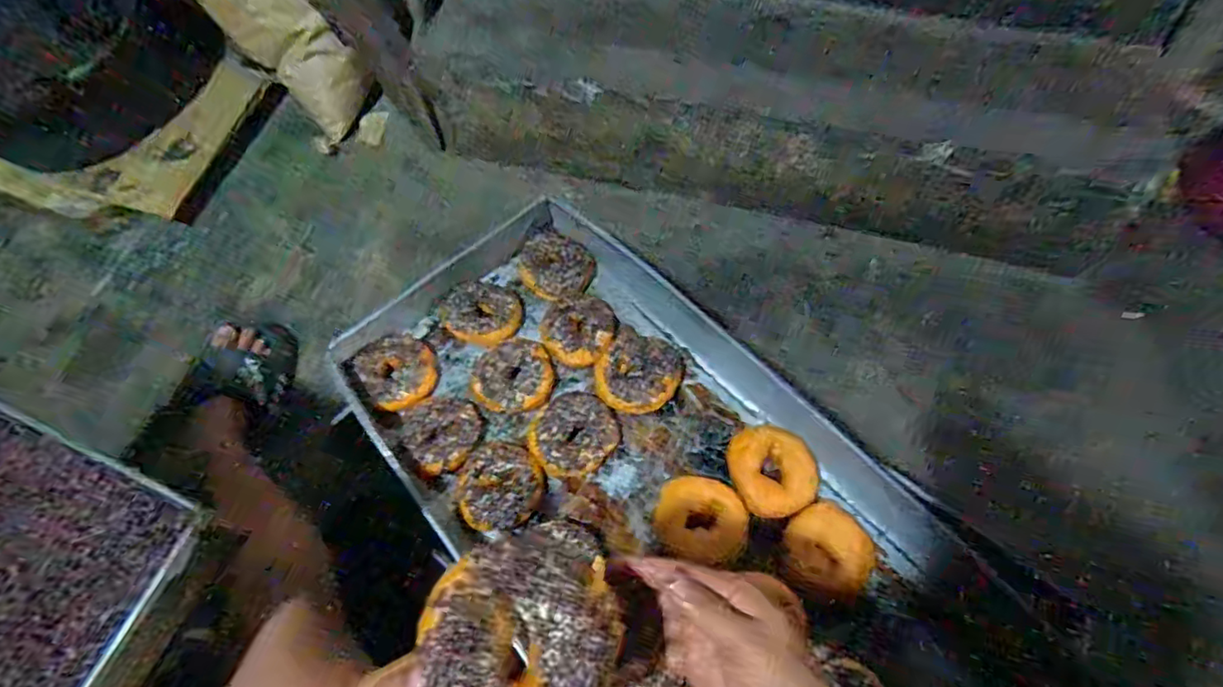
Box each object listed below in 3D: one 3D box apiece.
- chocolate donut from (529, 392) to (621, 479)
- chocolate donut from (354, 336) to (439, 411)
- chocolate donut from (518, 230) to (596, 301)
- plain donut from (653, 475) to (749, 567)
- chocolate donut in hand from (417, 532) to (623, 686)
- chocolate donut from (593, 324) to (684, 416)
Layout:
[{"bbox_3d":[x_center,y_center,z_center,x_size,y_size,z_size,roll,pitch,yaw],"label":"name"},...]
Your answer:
[{"bbox_3d":[-0.043,0.108,0.699,0.103,0.039,0.095,-1,63,1],"label":"chocolate donut"},{"bbox_3d":[-0.262,0.033,0.722,0.097,0.029,0.092,-1,63,1],"label":"chocolate donut"},{"bbox_3d":[-0.079,-0.105,0.794,0.102,0.037,0.081,31,68,16],"label":"chocolate donut"},{"bbox_3d":[0.099,0.195,0.650,0.099,0.025,0.088,16,65,9],"label":"plain donut"},{"bbox_3d":[-0.048,0.154,0.304,0.097,0.033,0.101,24,57,-8],"label":"chocolate donut in hand"},{"bbox_3d":[0.032,0.037,0.731,0.102,0.041,0.108,28,67,15],"label":"chocolate donut"}]

